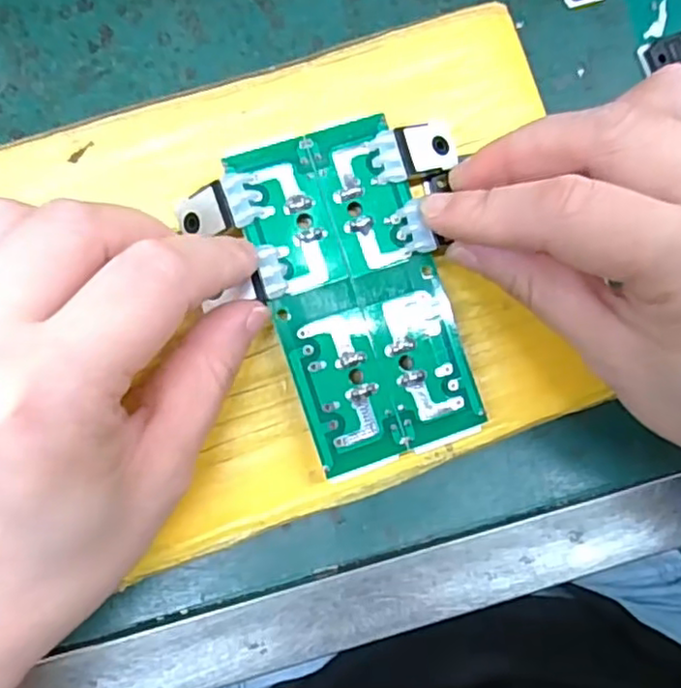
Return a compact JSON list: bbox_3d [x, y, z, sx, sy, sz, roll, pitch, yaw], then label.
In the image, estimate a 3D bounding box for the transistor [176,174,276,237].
[{"bbox_3d":[-0.036,-0.042,0.204,0.027,0.010,0.016,-17,88,-6],"label":"transistor"}]

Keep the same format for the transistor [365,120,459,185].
[{"bbox_3d":[0.023,-0.060,0.209,0.029,0.005,0.015,-18,88,-6],"label":"transistor"}]

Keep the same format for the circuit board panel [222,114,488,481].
[{"bbox_3d":[0.006,-0.015,0.204,0.052,0.009,0.102,-18,88,-6],"label":"circuit board panel"}]

